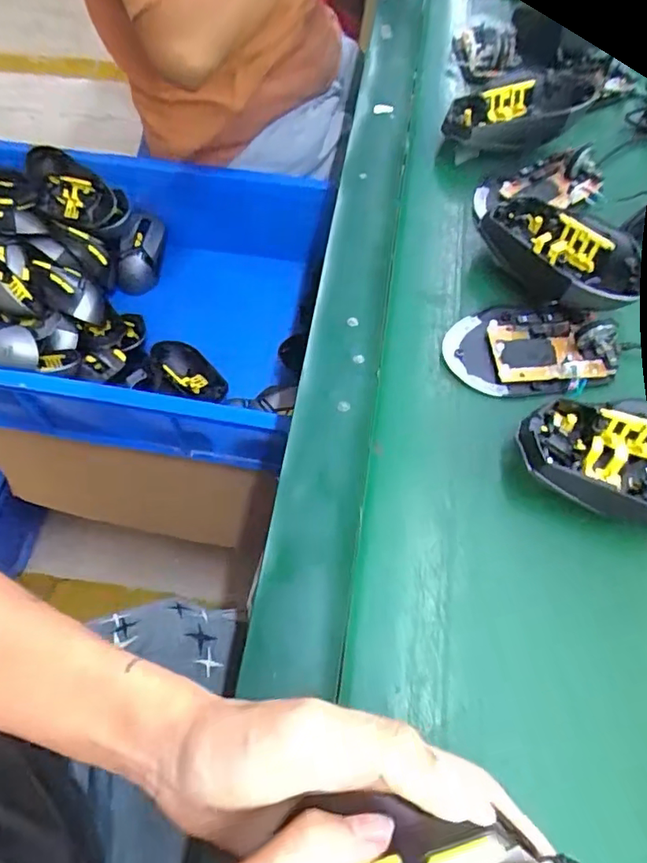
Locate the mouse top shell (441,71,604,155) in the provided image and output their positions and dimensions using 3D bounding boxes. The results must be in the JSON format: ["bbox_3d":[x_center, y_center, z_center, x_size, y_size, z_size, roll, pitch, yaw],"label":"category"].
[{"bbox_3d":[0.164,-0.263,0.449,0.123,0.045,0.062,-12,63,-6],"label":"mouse top shell"}]

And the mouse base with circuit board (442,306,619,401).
[{"bbox_3d":[0.135,-0.056,0.350,0.104,0.026,0.065,7,64,4],"label":"mouse base with circuit board"}]

